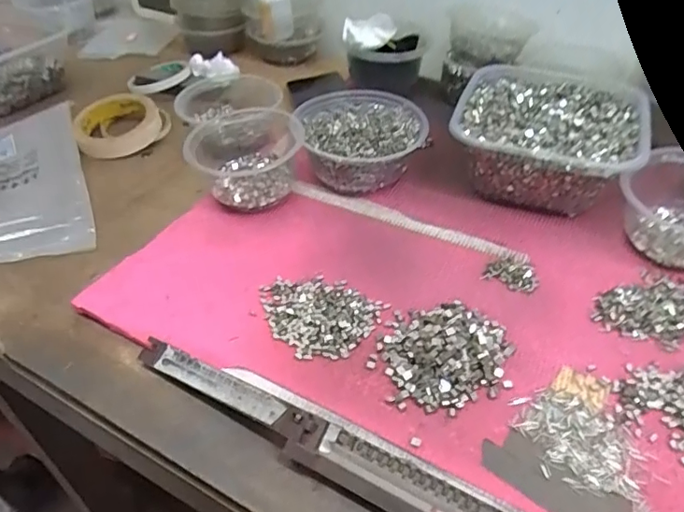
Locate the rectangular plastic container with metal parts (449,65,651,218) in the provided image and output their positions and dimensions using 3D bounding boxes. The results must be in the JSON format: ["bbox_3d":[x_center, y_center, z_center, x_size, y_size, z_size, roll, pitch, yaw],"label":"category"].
[{"bbox_3d":[0.205,-0.122,0.555,0.175,0.066,0.175,12,46,13],"label":"rectangular plastic container with metal parts"}]

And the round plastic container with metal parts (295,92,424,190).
[{"bbox_3d":[0.022,-0.122,0.566,0.124,0.055,0.121,0,43,0],"label":"round plastic container with metal parts"}]

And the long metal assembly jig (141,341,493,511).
[{"bbox_3d":[0.044,0.142,0.330,0.426,0.018,0.032,20,46,21],"label":"long metal assembly jig"}]

